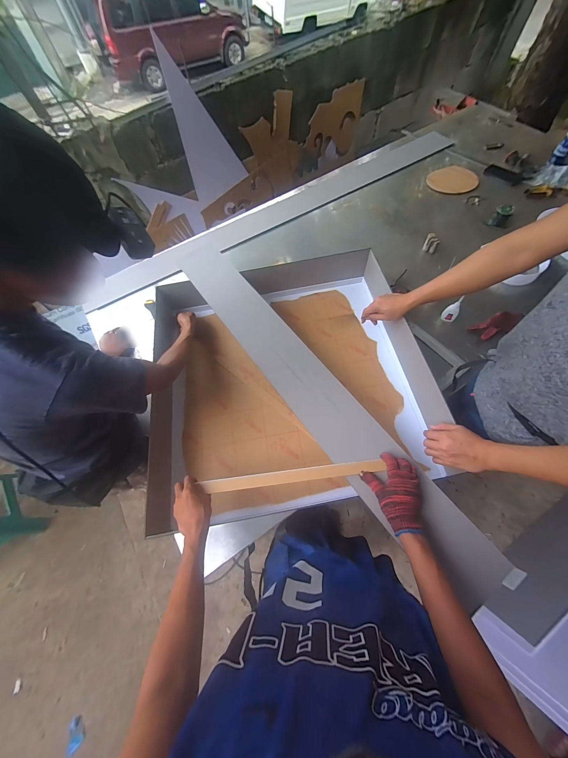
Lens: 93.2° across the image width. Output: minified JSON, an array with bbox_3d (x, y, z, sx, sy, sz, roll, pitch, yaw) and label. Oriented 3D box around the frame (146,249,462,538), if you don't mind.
[{"bbox_3d":[0.000,-0.043,0.845,0.751,0.168,0.789,-10,65,-3],"label":"frame"}]

